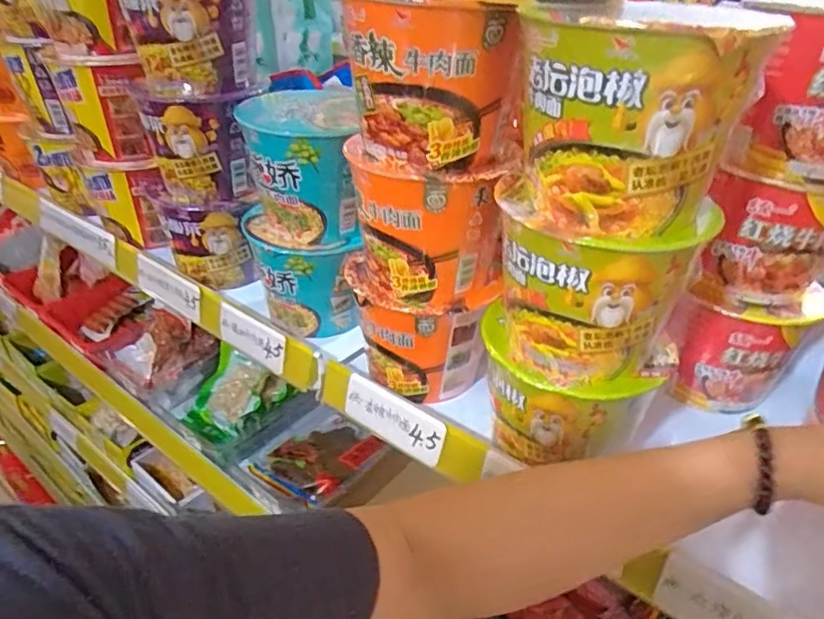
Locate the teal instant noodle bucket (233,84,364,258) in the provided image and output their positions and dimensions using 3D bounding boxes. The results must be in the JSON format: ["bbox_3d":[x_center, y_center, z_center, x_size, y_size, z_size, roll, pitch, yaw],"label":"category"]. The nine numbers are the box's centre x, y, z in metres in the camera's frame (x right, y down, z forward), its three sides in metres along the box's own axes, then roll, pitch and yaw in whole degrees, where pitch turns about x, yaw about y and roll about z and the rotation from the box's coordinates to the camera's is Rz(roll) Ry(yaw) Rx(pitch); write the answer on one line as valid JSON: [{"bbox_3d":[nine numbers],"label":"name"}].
[{"bbox_3d":[-0.103,-0.125,0.537,0.101,0.112,0.119,-2,34,-7],"label":"teal instant noodle bucket"}]

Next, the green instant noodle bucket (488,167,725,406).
[{"bbox_3d":[0.113,-0.015,0.385,0.118,0.111,0.101,0,33,-4],"label":"green instant noodle bucket"}]

